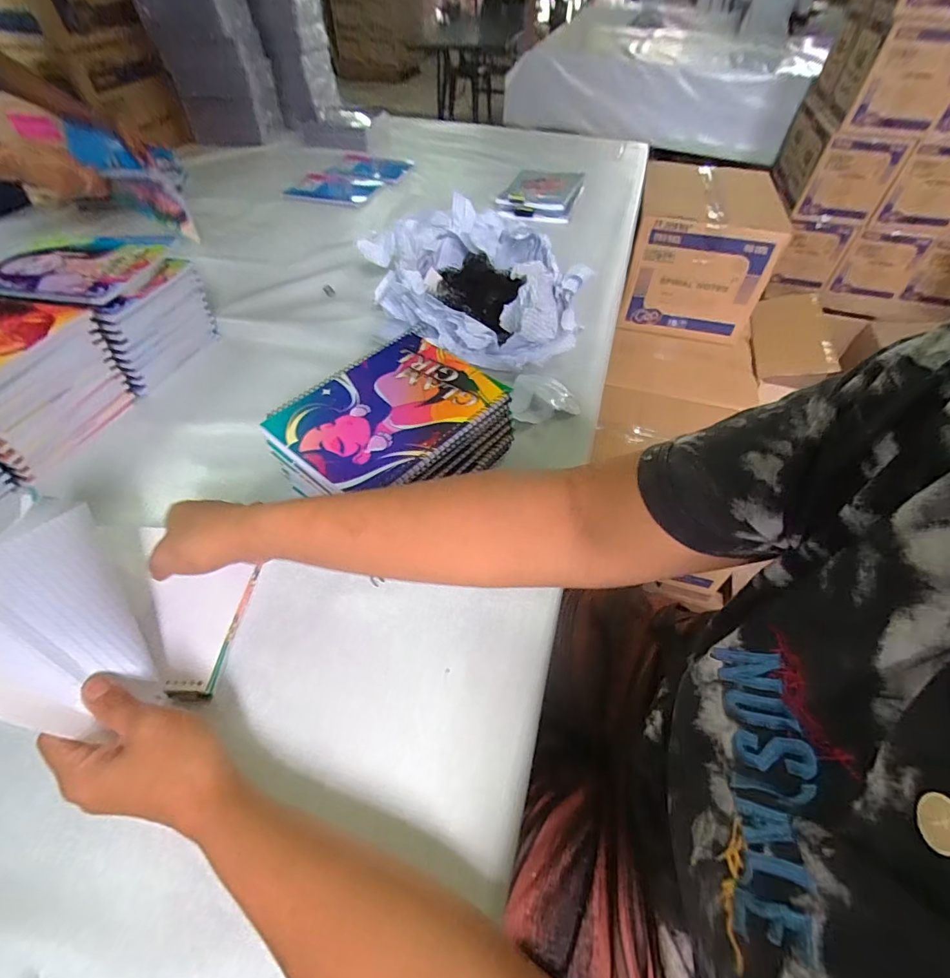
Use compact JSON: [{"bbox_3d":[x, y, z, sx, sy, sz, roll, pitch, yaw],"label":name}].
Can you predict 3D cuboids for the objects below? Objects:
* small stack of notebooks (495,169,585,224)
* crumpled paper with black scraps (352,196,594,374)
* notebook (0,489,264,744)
[{"bbox_3d":[0.144,-0.652,1.022,0.167,0.034,0.256,15,52,10],"label":"small stack of notebooks"},{"bbox_3d":[-0.006,-0.284,0.664,0.235,0.114,0.321,-30,58,-24],"label":"crumpled paper with black scraps"},{"bbox_3d":[-0.258,0.087,0.326,0.027,0.172,0.148,-28,41,21],"label":"notebook"}]

